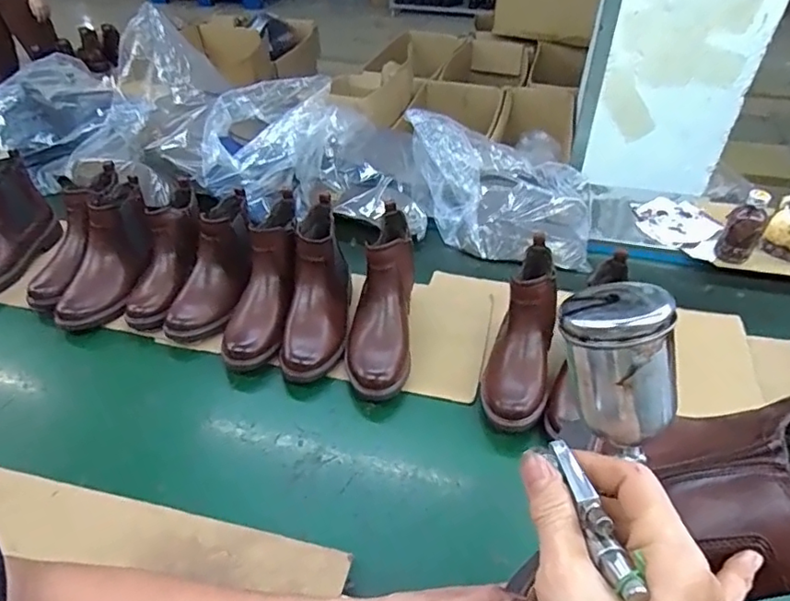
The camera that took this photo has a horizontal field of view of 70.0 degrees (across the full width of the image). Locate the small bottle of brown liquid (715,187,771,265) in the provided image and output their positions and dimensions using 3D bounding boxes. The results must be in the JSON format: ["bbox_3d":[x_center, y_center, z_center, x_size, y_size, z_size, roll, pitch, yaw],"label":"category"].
[{"bbox_3d":[0.636,-0.140,1.022,0.059,0.123,0.049,30,46,28],"label":"small bottle of brown liquid"}]

